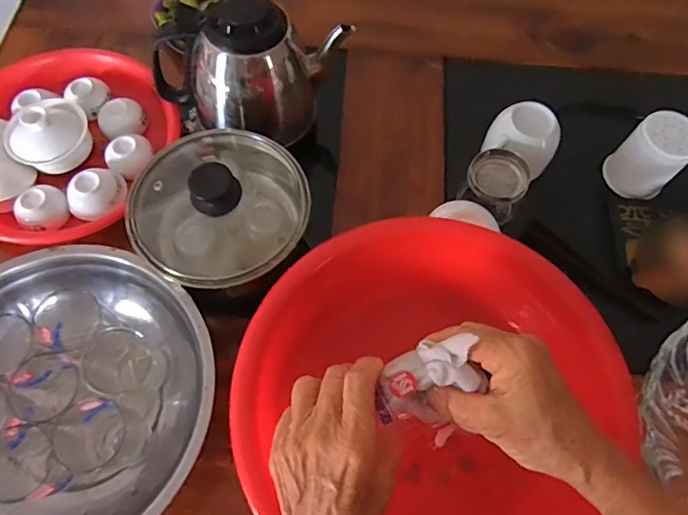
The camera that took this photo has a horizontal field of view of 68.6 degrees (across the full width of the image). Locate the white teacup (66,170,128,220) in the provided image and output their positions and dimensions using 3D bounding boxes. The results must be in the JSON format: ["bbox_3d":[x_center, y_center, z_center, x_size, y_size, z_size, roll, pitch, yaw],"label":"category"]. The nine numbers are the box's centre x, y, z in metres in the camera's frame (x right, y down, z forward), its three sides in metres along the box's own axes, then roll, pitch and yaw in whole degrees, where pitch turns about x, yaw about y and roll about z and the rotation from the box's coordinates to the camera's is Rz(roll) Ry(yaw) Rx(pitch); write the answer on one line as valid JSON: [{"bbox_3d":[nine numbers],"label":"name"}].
[{"bbox_3d":[-0.262,-0.067,0.534,0.057,0.027,0.047,-18,68,-9],"label":"white teacup"}]

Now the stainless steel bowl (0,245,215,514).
[{"bbox_3d":[-0.240,0.124,0.432,0.256,0.083,0.251,1,66,-1],"label":"stainless steel bowl"}]

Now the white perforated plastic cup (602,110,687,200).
[{"bbox_3d":[0.342,-0.114,0.559,0.060,0.076,0.066,1,66,-1],"label":"white perforated plastic cup"}]

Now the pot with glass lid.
[{"bbox_3d":[-0.113,-0.035,0.483,0.157,0.120,0.142,-23,69,-11],"label":"pot with glass lid"}]

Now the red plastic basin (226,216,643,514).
[{"bbox_3d":[0.066,0.125,0.429,0.297,0.092,0.299,1,66,-1],"label":"red plastic basin"}]

